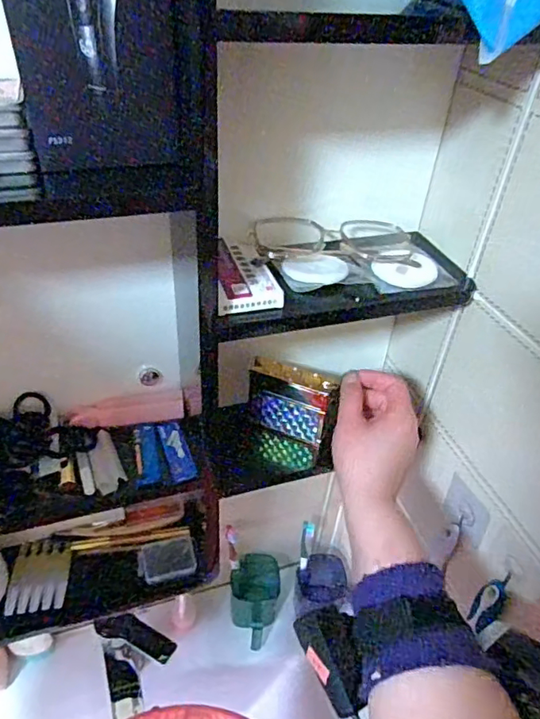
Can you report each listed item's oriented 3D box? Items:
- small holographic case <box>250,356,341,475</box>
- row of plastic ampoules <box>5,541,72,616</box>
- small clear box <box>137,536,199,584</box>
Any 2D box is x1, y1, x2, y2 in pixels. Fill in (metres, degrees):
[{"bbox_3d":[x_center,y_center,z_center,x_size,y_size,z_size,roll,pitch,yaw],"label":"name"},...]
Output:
[{"bbox_3d":[0.021,0.061,0.542,0.088,0.121,0.024,10,25,10],"label":"small holographic case"},{"bbox_3d":[-0.253,0.239,0.579,0.059,0.007,0.079,-4,40,-10],"label":"row of plastic ampoules"},{"bbox_3d":[-0.118,0.229,0.597,0.063,0.013,0.043,-7,41,-14],"label":"small clear box"}]

